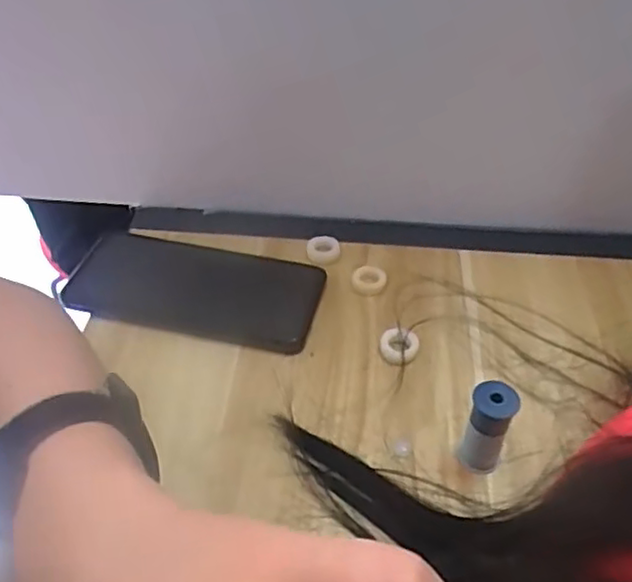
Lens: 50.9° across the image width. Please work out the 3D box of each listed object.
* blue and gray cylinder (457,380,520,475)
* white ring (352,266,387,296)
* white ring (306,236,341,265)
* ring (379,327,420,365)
[{"bbox_3d":[0.086,0.068,0.332,0.021,0.050,0.018,23,47,22],"label":"blue and gray cylinder"},{"bbox_3d":[0.035,-0.008,0.443,0.023,0.008,0.024,0,43,0],"label":"white ring"},{"bbox_3d":[0.005,-0.029,0.466,0.023,0.007,0.025,0,43,0],"label":"white ring"},{"bbox_3d":[0.050,0.032,0.399,0.023,0.004,0.025,0,43,0],"label":"ring"}]

